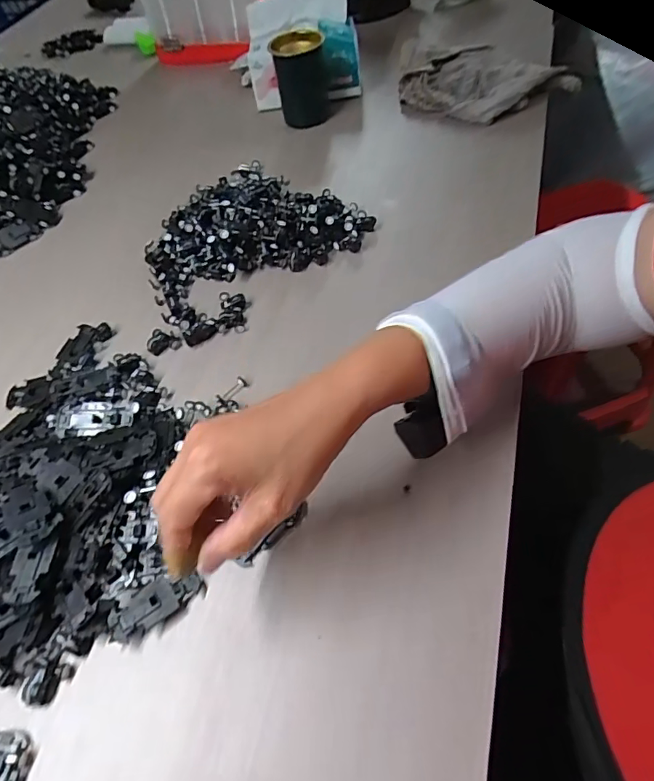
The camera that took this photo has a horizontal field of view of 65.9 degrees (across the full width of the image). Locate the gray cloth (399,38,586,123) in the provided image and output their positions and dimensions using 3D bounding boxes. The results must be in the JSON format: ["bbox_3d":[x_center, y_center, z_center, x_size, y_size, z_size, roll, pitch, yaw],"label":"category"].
[{"bbox_3d":[0.206,-0.424,0.690,0.242,0.047,0.124,18,60,20],"label":"gray cloth"}]

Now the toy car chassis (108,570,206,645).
[{"bbox_3d":[-0.120,0.152,0.360,0.066,0.010,0.035,-22,56,-11],"label":"toy car chassis"}]

